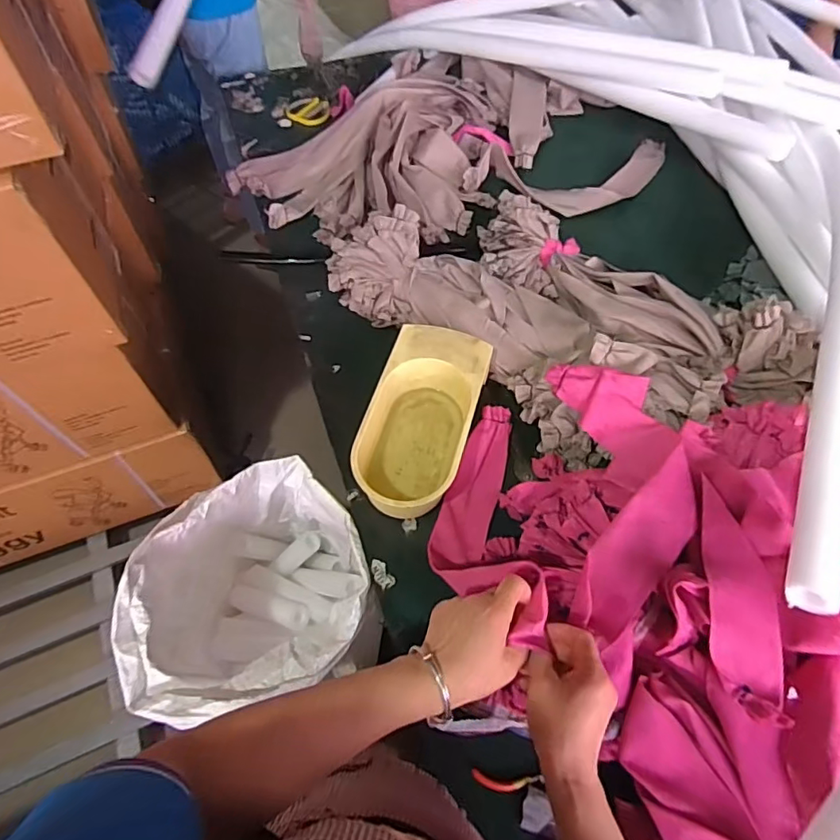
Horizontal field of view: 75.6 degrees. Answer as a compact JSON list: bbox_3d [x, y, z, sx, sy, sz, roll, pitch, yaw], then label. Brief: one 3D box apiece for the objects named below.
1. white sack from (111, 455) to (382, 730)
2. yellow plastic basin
[{"bbox_3d":[-0.241,0.289,0.883,0.314,0.411,0.297,-16,61,-10],"label":"white sack"},{"bbox_3d":[0.002,0.005,0.806,0.144,0.087,0.293,15,60,8],"label":"yellow plastic basin"}]

